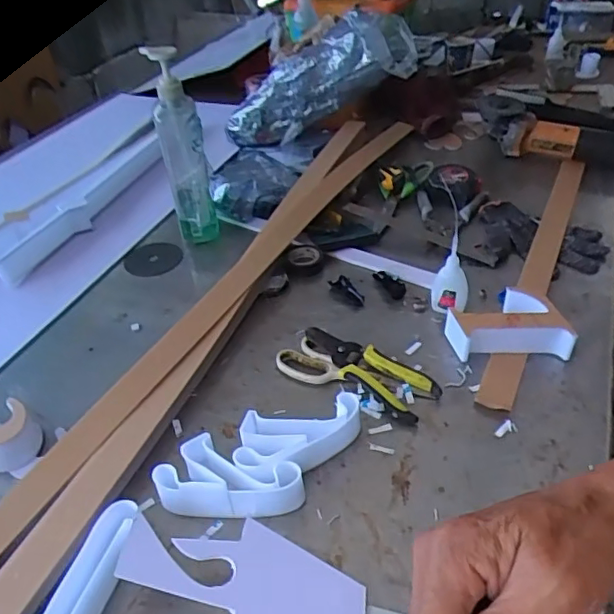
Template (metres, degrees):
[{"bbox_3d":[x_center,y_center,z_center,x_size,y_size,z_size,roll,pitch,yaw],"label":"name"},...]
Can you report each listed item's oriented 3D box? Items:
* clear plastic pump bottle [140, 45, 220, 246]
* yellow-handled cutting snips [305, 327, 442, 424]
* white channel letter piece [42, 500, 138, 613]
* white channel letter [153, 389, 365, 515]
[{"bbox_3d":[-0.180,-0.218,0.841,0.063,0.279,0.082,-11,40,-8],"label":"clear plastic pump bottle"},{"bbox_3d":[0.074,0.066,0.671,0.169,0.025,0.077,30,51,35],"label":"yellow-handled cutting snips"},{"bbox_3d":[-0.178,0.229,0.479,0.041,0.039,0.126,10,41,18],"label":"white channel letter piece"},{"bbox_3d":[-0.041,0.154,0.562,0.206,0.041,0.100,-10,39,-6],"label":"white channel letter"}]

